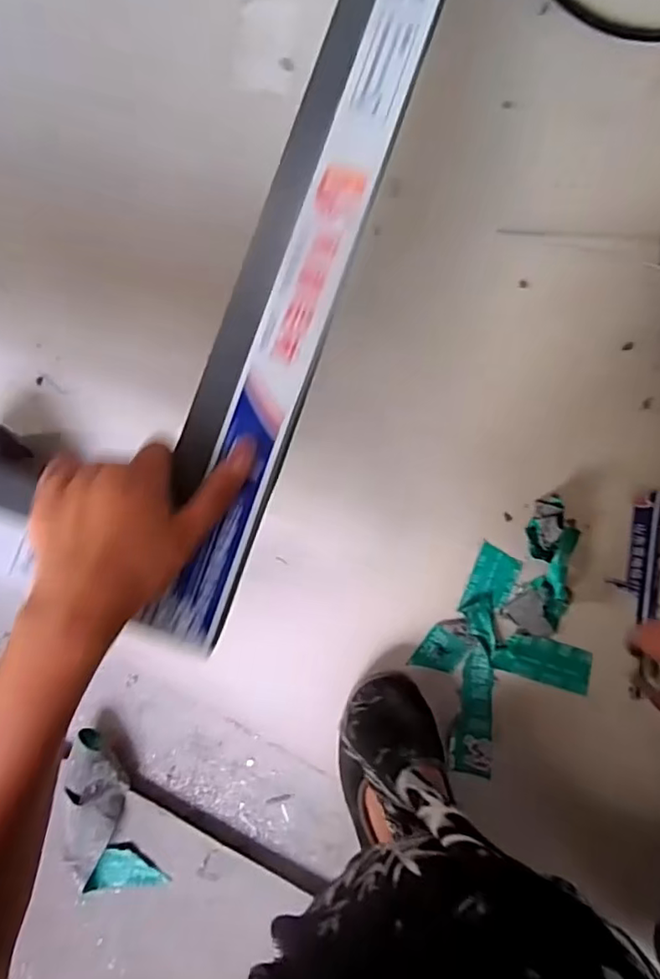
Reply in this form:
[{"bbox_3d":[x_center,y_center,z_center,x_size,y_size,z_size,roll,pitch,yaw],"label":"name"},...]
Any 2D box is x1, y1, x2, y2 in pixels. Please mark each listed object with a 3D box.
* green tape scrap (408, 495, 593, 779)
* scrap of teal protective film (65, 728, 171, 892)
[{"bbox_3d":[0.168,0.141,0.532,0.225,0.030,0.152,-43,91,4],"label":"green tape scrap"},{"bbox_3d":[-0.221,0.316,0.556,0.067,0.033,0.161,-17,93,4],"label":"scrap of teal protective film"}]

